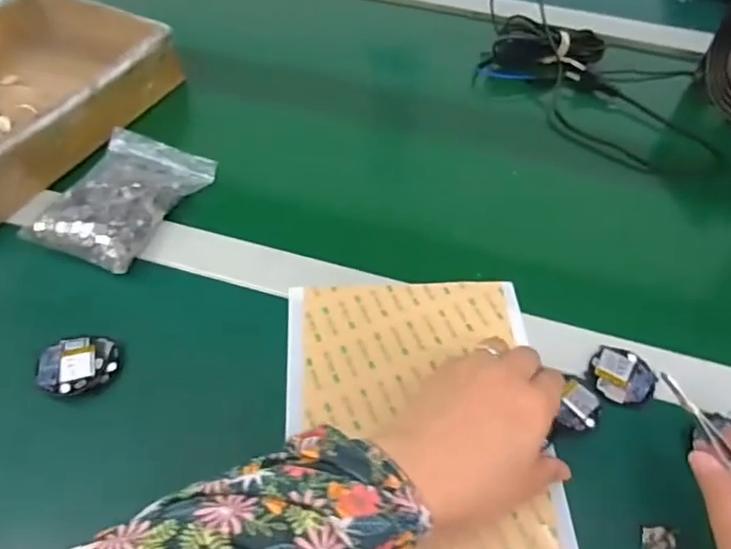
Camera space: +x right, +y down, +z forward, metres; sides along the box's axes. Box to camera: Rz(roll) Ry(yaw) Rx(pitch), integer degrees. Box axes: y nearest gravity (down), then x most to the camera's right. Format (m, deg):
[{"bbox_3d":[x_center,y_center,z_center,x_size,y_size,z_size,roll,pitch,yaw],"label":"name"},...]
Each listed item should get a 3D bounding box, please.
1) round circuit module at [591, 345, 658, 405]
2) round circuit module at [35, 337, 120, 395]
[{"bbox_3d":[0.177,0.067,0.400,0.040,0.004,0.042,1,53,-1],"label":"round circuit module"},{"bbox_3d":[-0.193,0.061,0.396,0.048,0.013,0.039,-12,55,-10],"label":"round circuit module"}]

